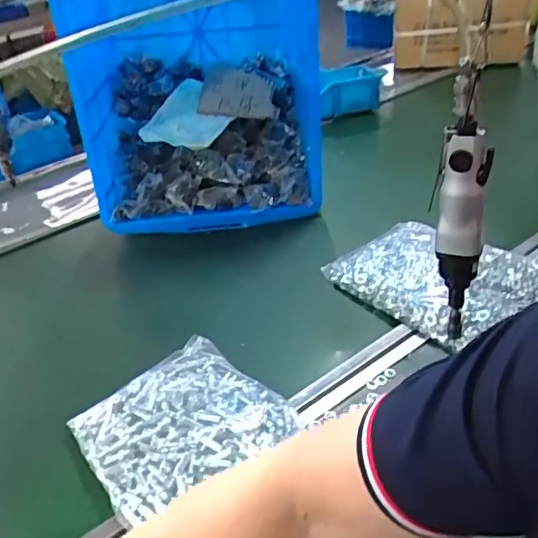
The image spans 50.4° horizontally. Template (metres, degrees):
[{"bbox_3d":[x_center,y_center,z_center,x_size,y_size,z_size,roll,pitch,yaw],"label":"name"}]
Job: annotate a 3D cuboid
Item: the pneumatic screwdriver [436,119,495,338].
[{"bbox_3d":[0.206,-0.036,0.614,0.044,0.235,0.047,6,36,20],"label":"pneumatic screwdriver"}]

